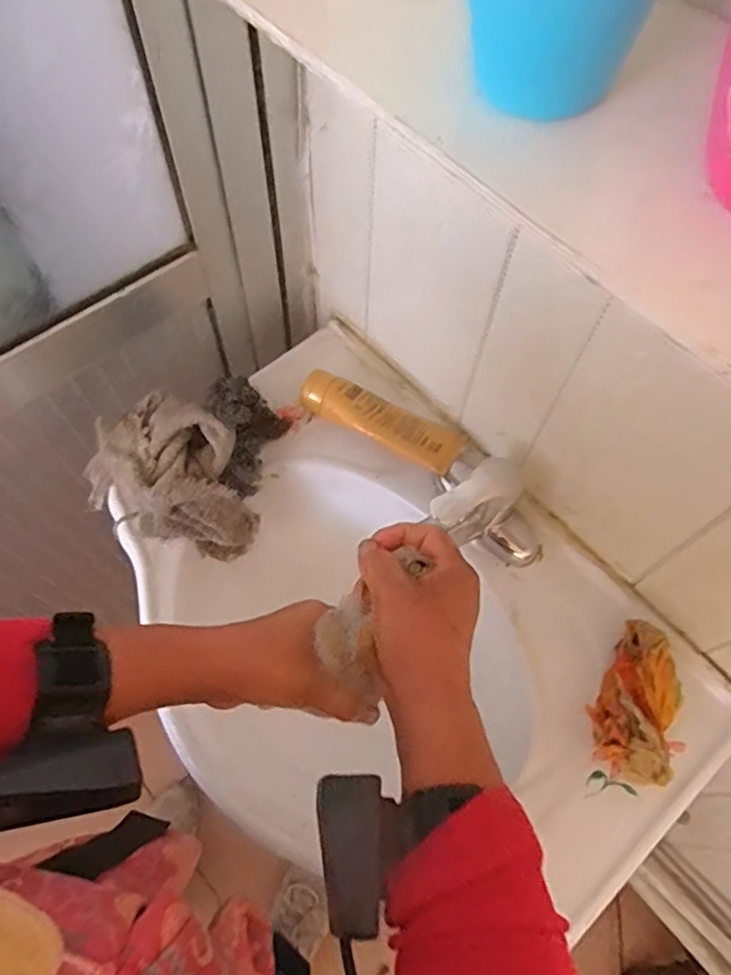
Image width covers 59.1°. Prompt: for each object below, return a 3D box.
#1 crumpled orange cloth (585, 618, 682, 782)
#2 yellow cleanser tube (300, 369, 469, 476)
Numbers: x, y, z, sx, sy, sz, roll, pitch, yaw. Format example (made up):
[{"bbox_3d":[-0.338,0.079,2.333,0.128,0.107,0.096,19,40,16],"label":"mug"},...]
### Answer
[{"bbox_3d":[0.241,0.185,0.565,0.060,0.049,0.130,22,66,8],"label":"crumpled orange cloth"},{"bbox_3d":[0.018,-0.075,0.690,0.178,0.031,0.063,27,67,10],"label":"yellow cleanser tube"}]

